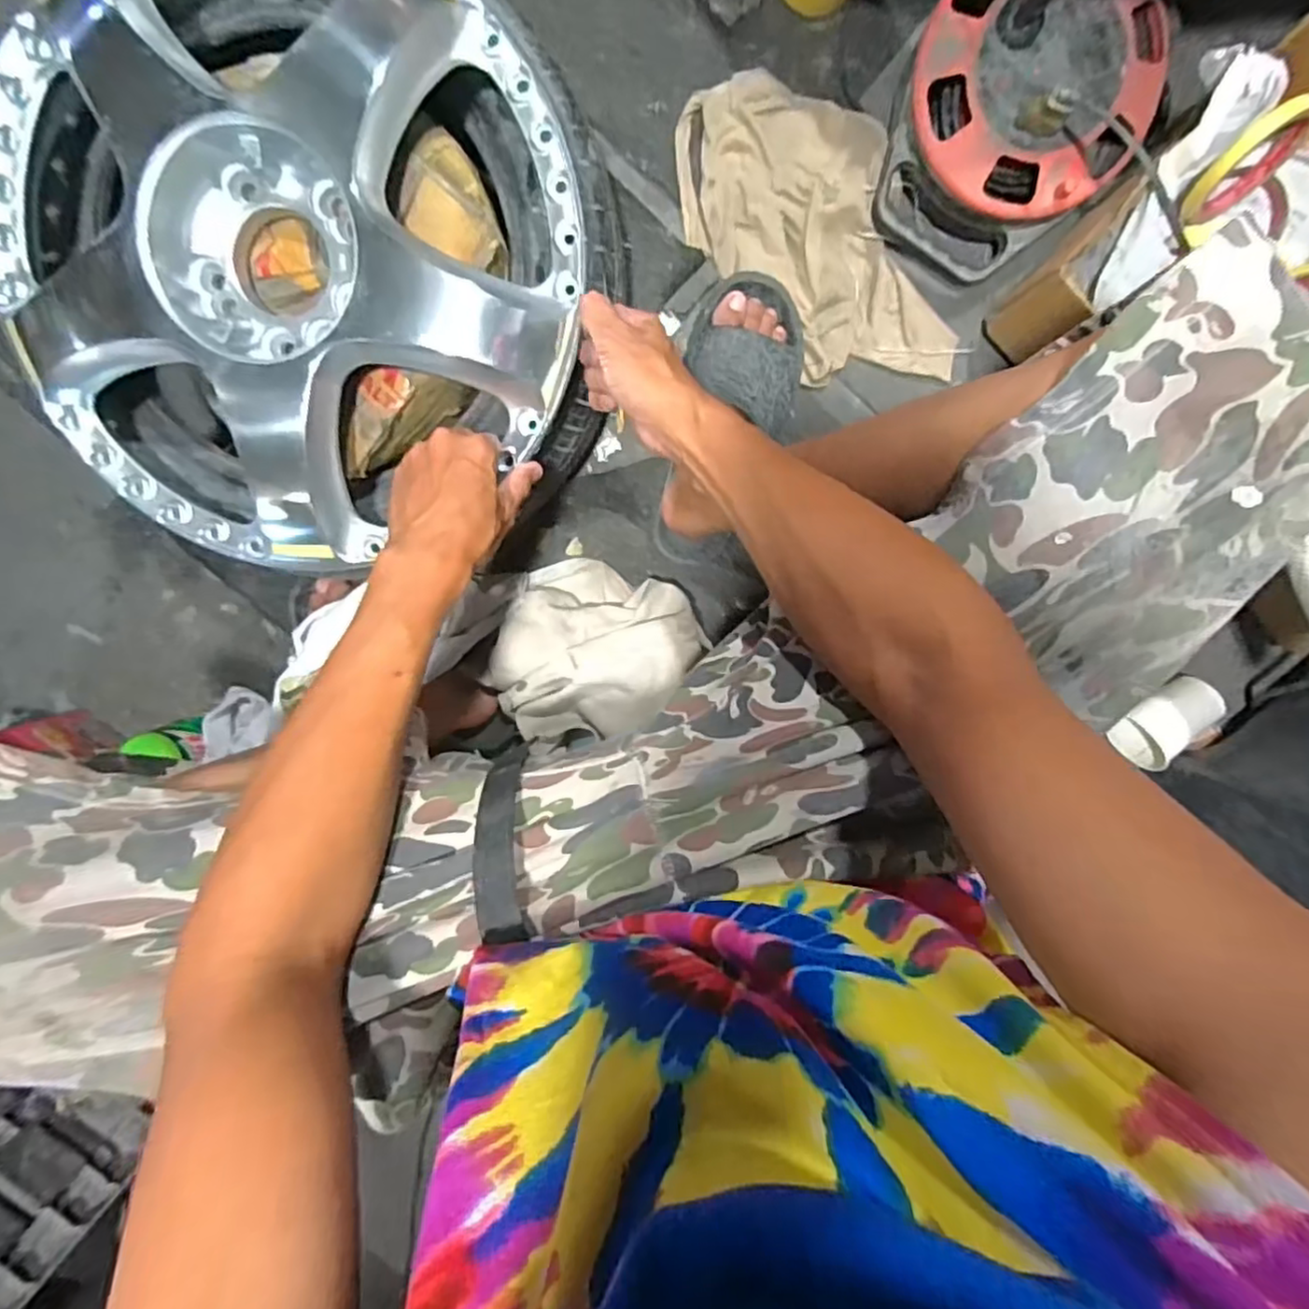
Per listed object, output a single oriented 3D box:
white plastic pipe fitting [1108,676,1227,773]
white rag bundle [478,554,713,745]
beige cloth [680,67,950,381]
[{"bbox_3d":[0.552,0.074,0.704,0.094,0.068,0.077,-38,96,7],"label":"white plastic pipe fitting"},{"bbox_3d":[-0.069,0.000,0.698,0.198,0.104,0.183,15,99,-1],"label":"white rag bundle"},{"bbox_3d":[0.149,-0.393,0.632,0.185,0.043,0.324,-25,98,5],"label":"beige cloth"}]

